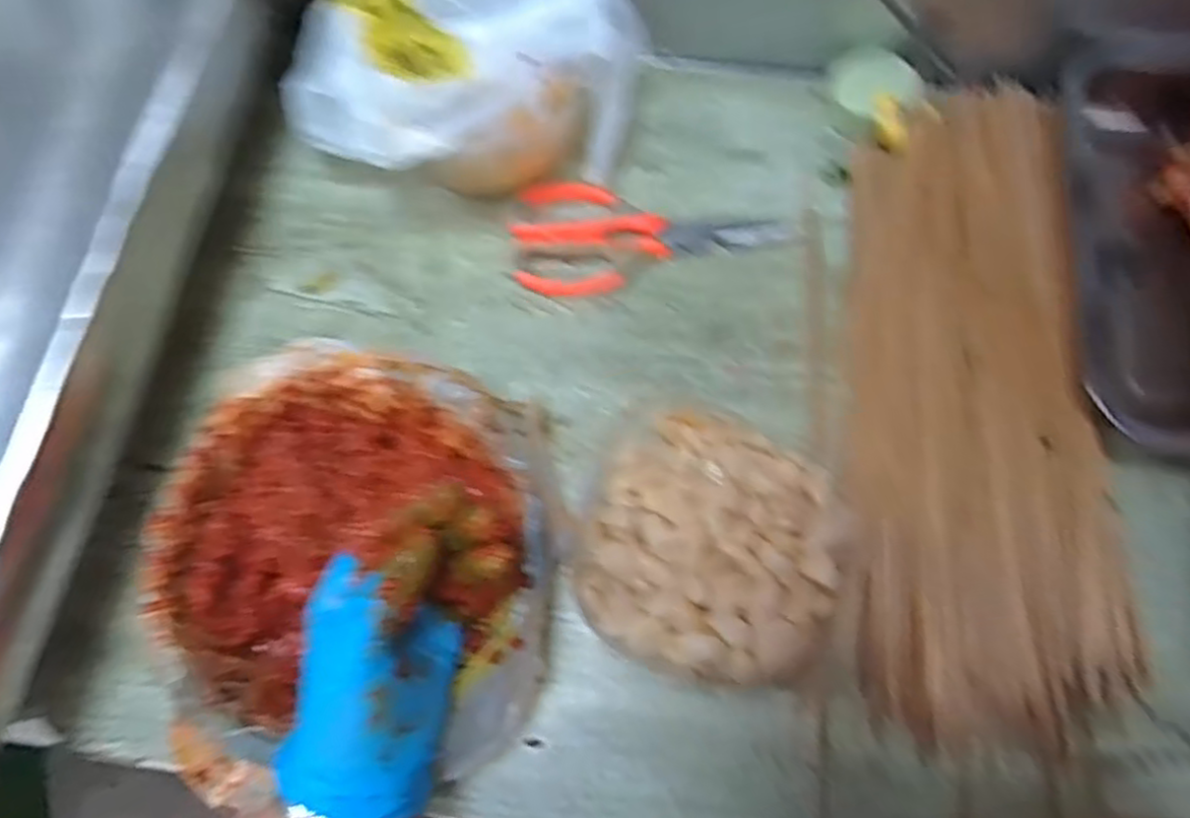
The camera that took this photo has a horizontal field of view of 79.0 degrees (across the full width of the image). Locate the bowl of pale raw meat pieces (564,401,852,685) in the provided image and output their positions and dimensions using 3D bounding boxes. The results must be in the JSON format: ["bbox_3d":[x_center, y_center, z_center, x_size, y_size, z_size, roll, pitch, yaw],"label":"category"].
[{"bbox_3d":[0.071,0.077,0.408,0.159,0.072,0.140,20,73,7],"label":"bowl of pale raw meat pieces"}]

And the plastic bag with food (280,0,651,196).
[{"bbox_3d":[-0.087,-0.229,0.488,0.218,0.127,0.181,14,72,5],"label":"plastic bag with food"}]

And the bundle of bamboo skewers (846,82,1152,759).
[{"bbox_3d":[0.241,-0.021,0.461,0.157,0.034,0.428,2,72,1],"label":"bundle of bamboo skewers"}]

